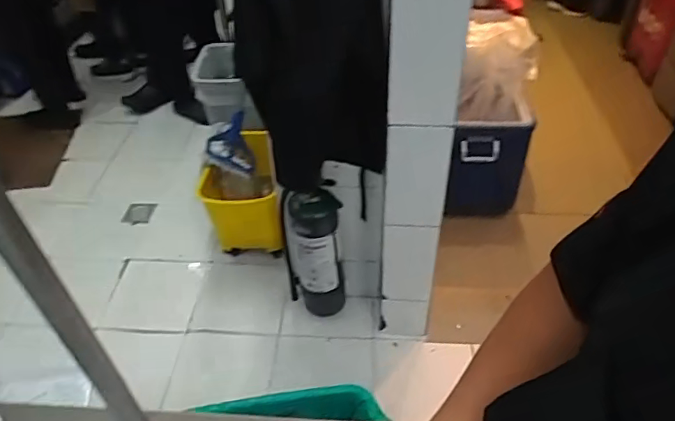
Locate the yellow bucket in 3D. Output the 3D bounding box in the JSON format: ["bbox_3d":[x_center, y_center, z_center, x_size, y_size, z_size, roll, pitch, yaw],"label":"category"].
[{"bbox_3d":[-0.331,-0.050,1.866,0.269,0.277,0.408,-8,43,-6],"label":"yellow bucket"}]

